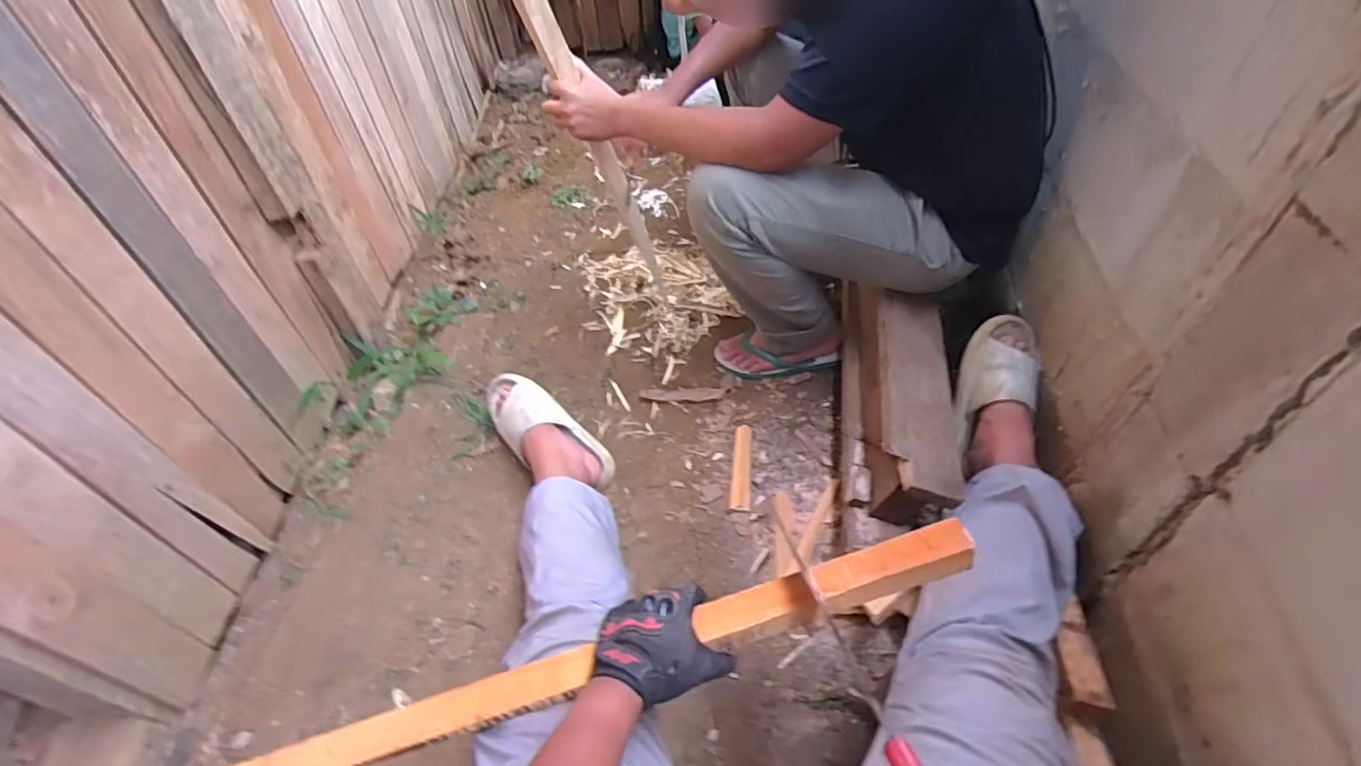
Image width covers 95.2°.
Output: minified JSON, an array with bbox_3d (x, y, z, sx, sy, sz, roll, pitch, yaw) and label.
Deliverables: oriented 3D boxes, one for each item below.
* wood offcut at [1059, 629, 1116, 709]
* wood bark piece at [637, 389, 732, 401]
[{"bbox_3d":[0.507,0.357,0.782,0.046,0.020,0.097,1,50,7],"label":"wood offcut"},{"bbox_3d":[0.008,0.023,1.269,0.179,0.012,0.030,2,50,7],"label":"wood bark piece"}]

